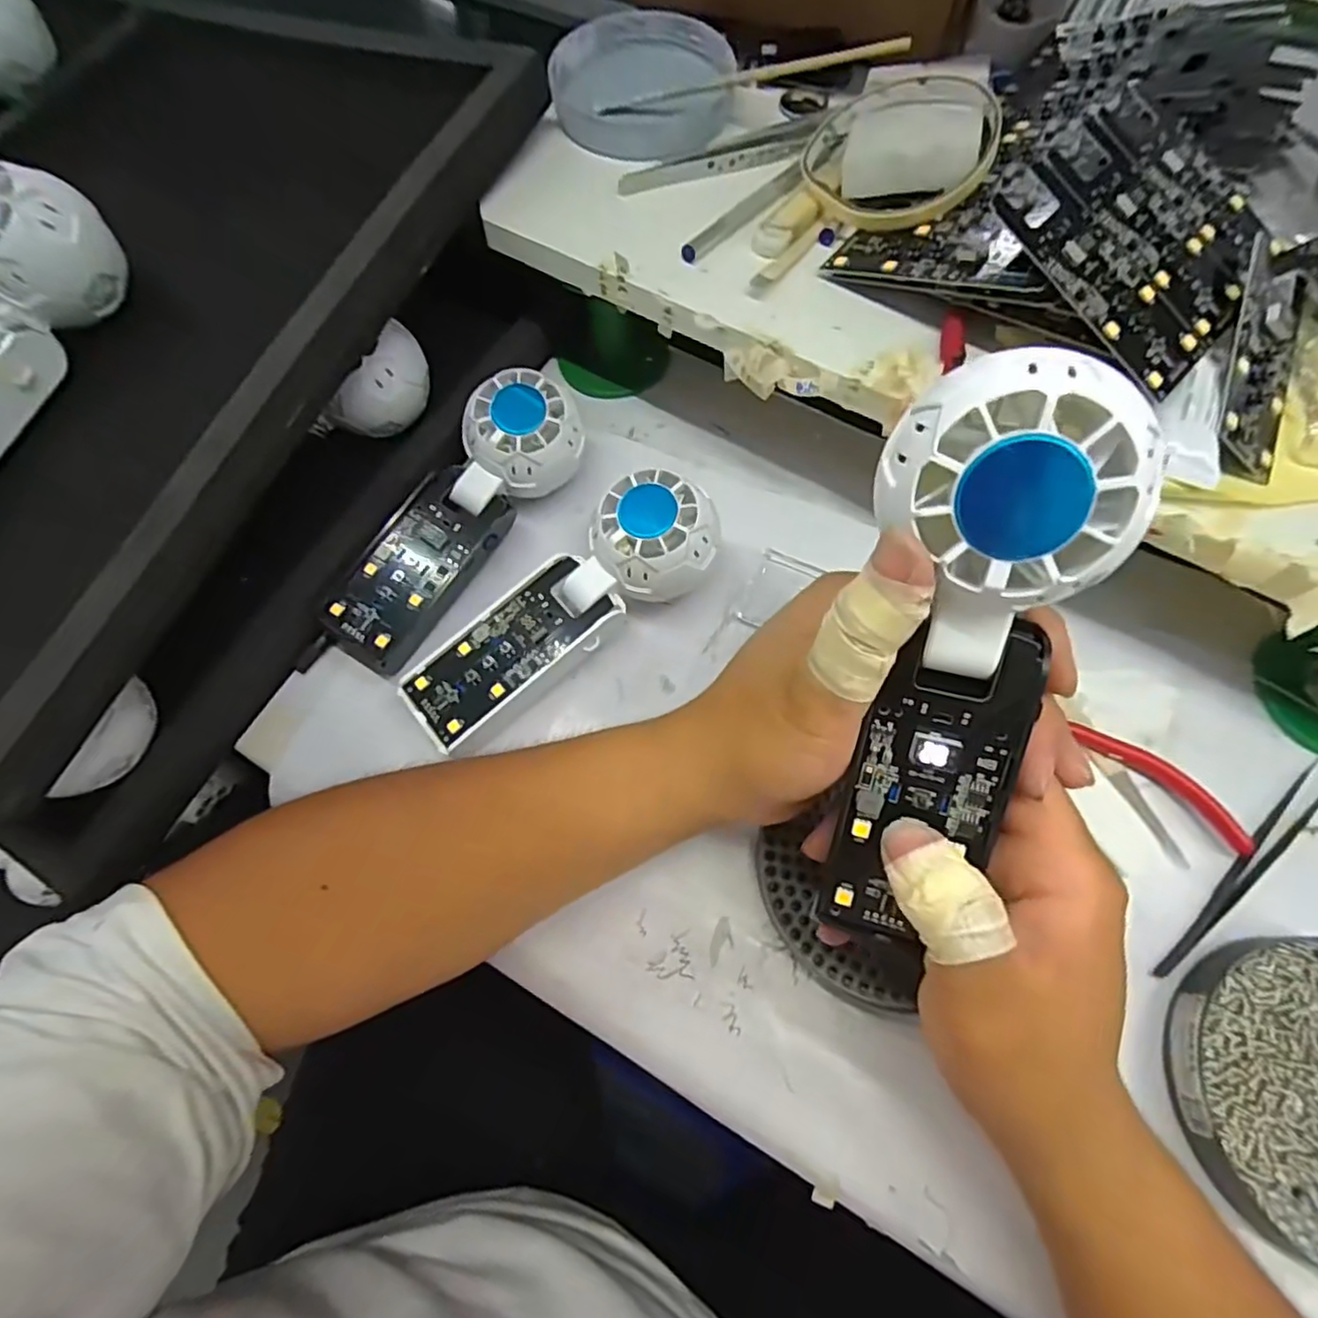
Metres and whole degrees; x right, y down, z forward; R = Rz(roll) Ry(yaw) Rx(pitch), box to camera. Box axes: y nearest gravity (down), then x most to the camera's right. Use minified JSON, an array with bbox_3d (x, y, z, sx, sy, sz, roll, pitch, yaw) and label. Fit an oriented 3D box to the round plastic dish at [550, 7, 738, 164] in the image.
[{"bbox_3d":[-0.007,-0.320,0.361,0.099,0.019,0.109,-14,68,-5],"label":"round plastic dish"}]

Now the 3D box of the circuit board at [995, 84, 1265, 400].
[{"bbox_3d":[0.197,-0.175,0.263,0.100,0.005,0.115,40,74,-4],"label":"circuit board"}]

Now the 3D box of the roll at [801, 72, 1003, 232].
[{"bbox_3d":[0.114,-0.242,0.307,0.090,0.009,0.073,44,103,25],"label":"roll"}]

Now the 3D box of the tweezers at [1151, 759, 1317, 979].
[{"bbox_3d":[0.260,0.091,0.284,0.130,0.004,0.014,-38,72,-14],"label":"tweezers"}]

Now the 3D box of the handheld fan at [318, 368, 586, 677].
[{"bbox_3d":[-0.106,-0.071,0.341,0.057,0.045,0.173,36,86,15],"label":"handheld fan"}]

